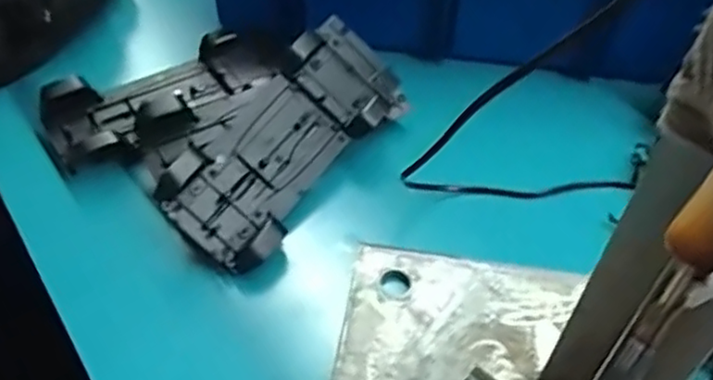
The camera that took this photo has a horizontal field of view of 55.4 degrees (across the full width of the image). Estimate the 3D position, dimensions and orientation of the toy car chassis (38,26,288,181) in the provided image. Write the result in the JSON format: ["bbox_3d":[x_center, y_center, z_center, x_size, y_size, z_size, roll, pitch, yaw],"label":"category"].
[{"bbox_3d":[-0.136,-0.073,0.514,0.195,0.036,0.093,-26,52,-25],"label":"toy car chassis"}]

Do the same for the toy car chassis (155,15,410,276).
[{"bbox_3d":[-0.045,-0.036,0.466,0.086,0.038,0.196,46,62,-4],"label":"toy car chassis"}]

